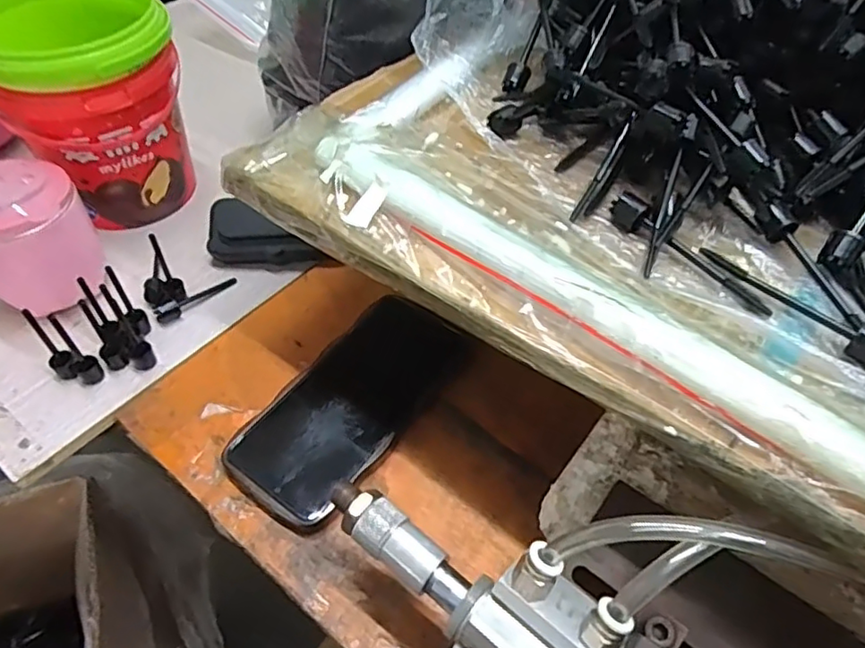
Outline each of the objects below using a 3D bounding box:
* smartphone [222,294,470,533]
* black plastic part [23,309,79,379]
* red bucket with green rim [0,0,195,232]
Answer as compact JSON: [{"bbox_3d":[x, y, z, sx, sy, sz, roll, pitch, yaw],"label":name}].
[{"bbox_3d":[-0.053,0.048,0.387,0.079,0.012,0.161,31,62,23],"label":"smartphone"},{"bbox_3d":[-0.247,0.014,0.392,0.015,0.052,0.014,-38,33,-28],"label":"black plastic part"},{"bbox_3d":[-0.264,-0.169,0.477,0.127,0.154,0.140,-30,57,-24],"label":"red bucket with green rim"}]

